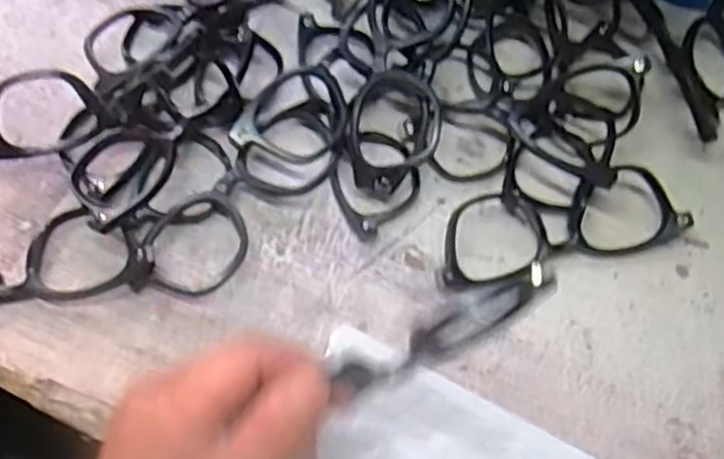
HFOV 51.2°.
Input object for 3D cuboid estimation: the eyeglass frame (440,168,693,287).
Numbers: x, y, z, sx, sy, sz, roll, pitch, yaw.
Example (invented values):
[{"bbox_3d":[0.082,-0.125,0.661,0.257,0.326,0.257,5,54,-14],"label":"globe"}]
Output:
[{"bbox_3d":[0.104,-0.005,0.400,0.134,0.019,0.047,-12,67,-9],"label":"eyeglass frame"}]

